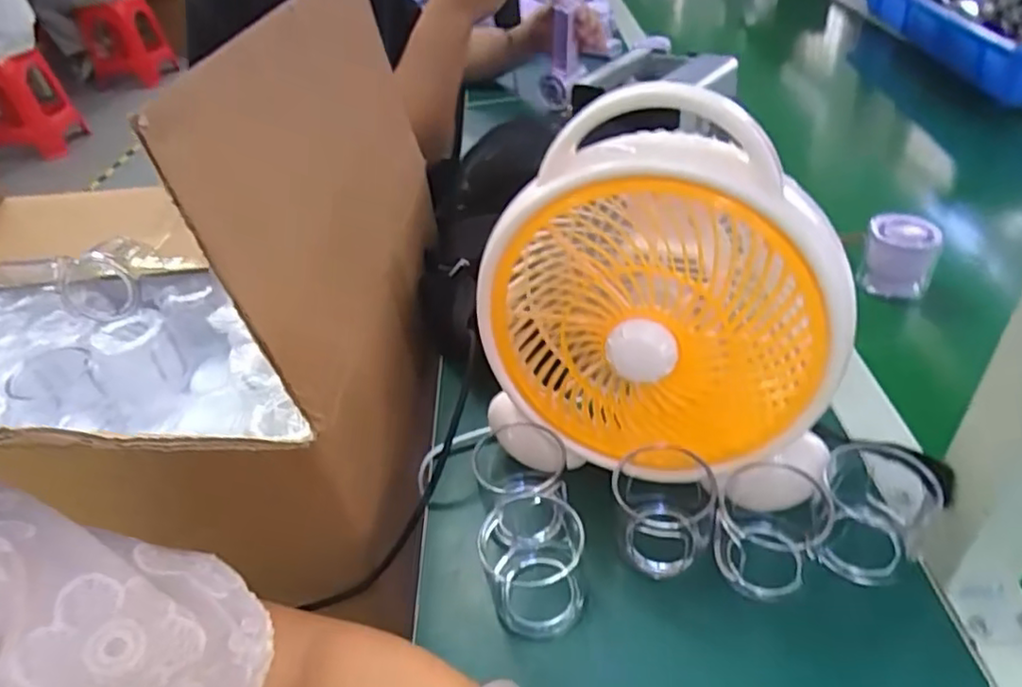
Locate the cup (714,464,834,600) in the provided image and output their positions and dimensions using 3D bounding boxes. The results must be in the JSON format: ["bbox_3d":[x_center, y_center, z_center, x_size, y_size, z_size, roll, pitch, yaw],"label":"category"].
[{"bbox_3d":[0.153,0.106,0.384,0.061,0.050,0.062,8,42,19],"label":"cup"}]

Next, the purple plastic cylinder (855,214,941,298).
[{"bbox_3d":[0.343,-0.080,0.588,0.054,0.062,0.063,13,43,24],"label":"purple plastic cylinder"}]

